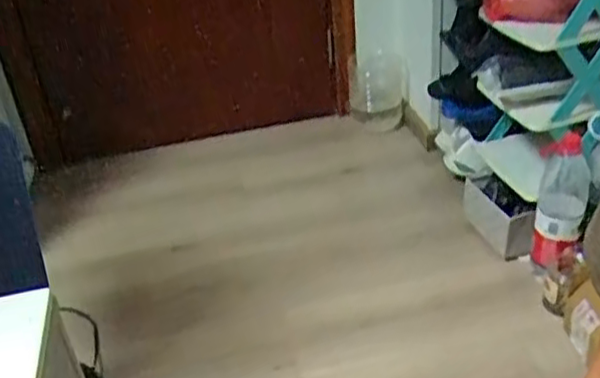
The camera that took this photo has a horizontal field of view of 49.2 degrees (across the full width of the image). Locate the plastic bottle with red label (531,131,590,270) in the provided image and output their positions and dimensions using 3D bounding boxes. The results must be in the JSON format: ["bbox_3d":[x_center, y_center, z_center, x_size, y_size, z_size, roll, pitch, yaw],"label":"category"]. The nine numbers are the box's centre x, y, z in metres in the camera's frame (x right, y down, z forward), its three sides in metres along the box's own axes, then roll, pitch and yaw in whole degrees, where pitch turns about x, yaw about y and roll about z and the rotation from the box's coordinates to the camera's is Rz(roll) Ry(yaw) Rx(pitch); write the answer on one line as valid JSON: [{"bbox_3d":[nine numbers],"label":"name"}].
[{"bbox_3d":[0.481,0.028,1.210,0.083,0.244,0.074,10,33,24],"label":"plastic bottle with red label"}]

